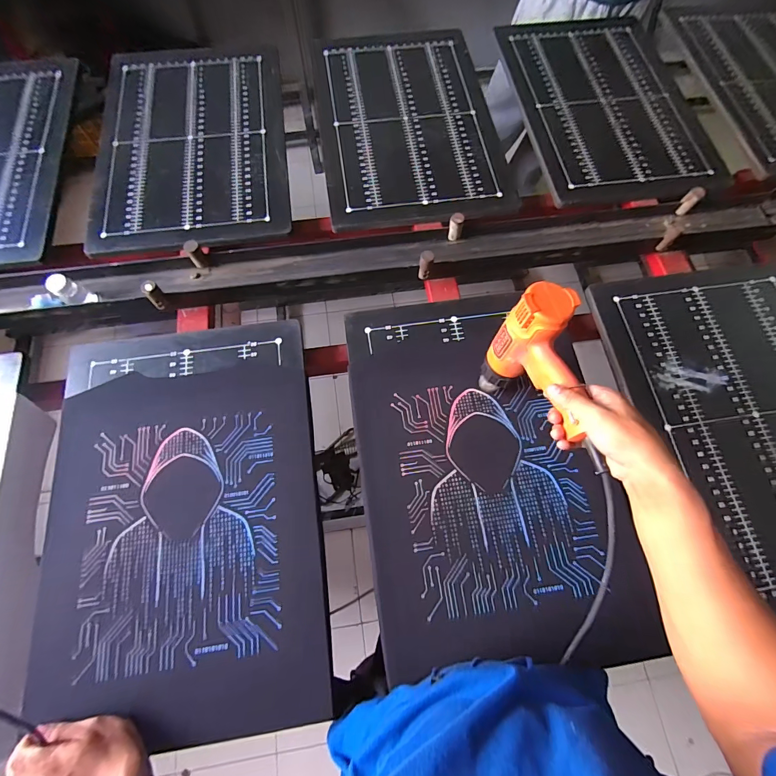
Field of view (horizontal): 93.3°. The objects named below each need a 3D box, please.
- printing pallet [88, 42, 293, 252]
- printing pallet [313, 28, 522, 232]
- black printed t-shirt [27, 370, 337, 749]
[{"bbox_3d":[-0.438,-0.566,0.819,0.396,0.015,0.600,-8,70,-5],"label":"printing pallet"},{"bbox_3d":[0.043,-0.637,0.853,0.394,0.015,0.621,-7,70,-5],"label":"printing pallet"},{"bbox_3d":[-0.304,0.213,0.540,0.390,0.014,0.496,-7,70,-4],"label":"black printed t-shirt"}]

